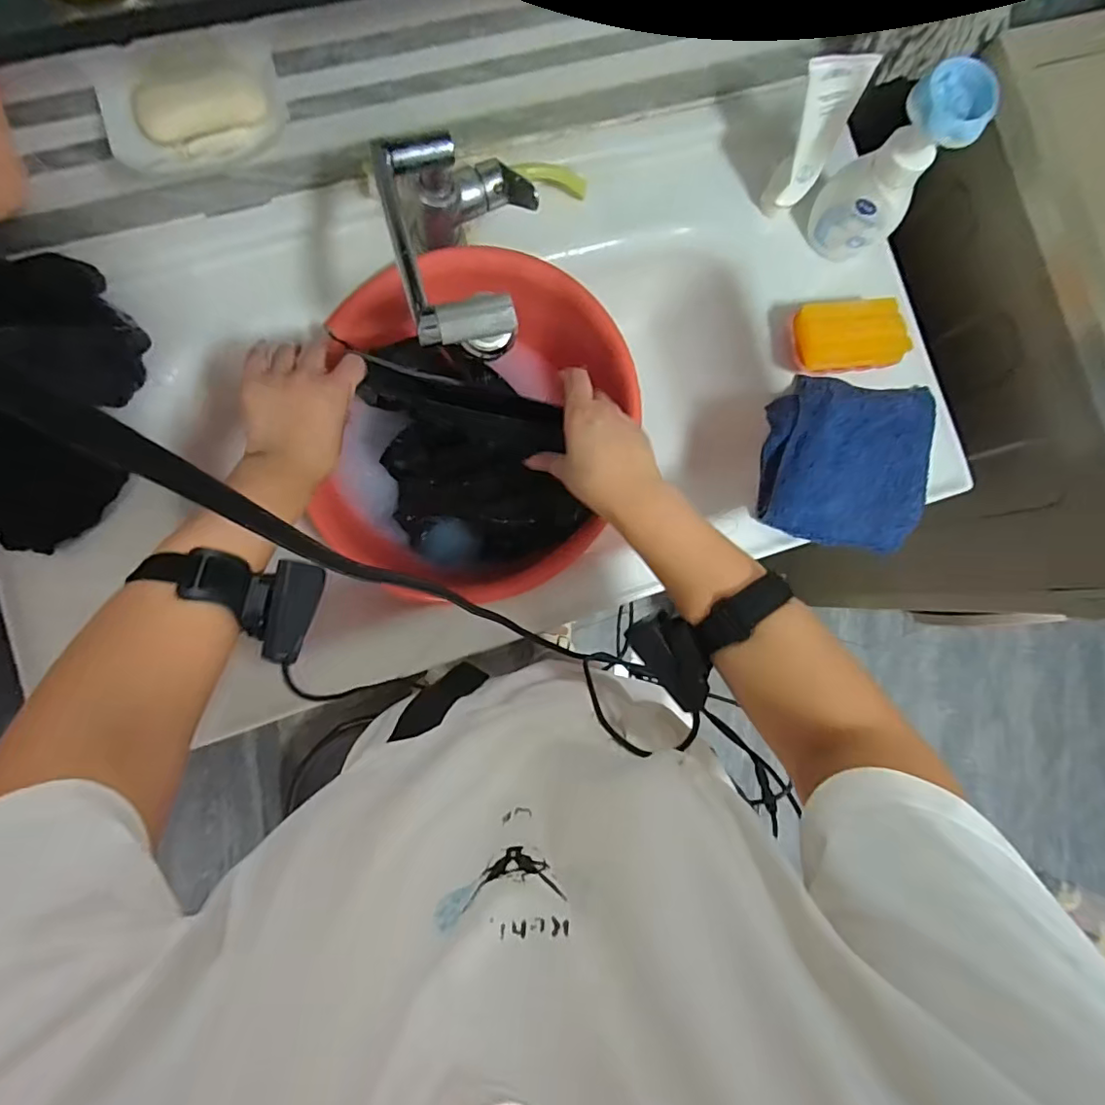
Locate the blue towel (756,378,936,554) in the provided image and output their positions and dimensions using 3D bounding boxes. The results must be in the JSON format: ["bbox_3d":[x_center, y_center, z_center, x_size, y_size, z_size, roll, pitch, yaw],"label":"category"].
[{"bbox_3d":[0.328,-0.100,0.616,0.182,0.038,0.187,10,84,-5],"label":"blue towel"}]

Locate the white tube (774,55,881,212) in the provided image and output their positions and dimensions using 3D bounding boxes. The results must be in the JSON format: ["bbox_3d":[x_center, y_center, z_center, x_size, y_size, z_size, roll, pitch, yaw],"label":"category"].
[{"bbox_3d":[0.264,-0.427,0.557,0.051,0.133,0.031,0,66,-1],"label":"white tube"}]

